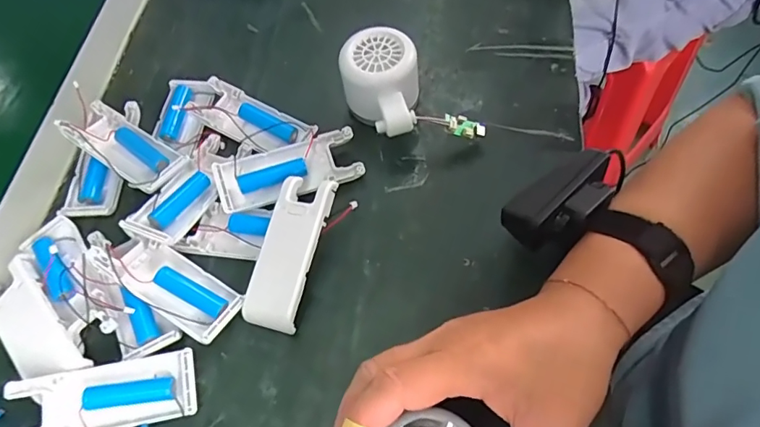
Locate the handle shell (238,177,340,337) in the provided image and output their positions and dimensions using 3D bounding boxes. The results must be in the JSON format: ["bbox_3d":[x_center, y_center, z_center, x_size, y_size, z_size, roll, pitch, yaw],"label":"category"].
[{"bbox_3d":[-0.062,0.024,0.326,0.039,0.010,0.103,13,77,11],"label":"handle shell"}]

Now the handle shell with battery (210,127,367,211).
[{"bbox_3d":[-0.067,-0.033,0.359,0.104,0.015,0.040,-18,62,-5],"label":"handle shell with battery"}]

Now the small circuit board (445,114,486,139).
[{"bbox_3d":[0.064,-0.064,0.361,0.032,0.008,0.013,19,63,-11],"label":"small circuit board"}]

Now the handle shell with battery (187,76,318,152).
[{"bbox_3d":[-0.104,-0.076,0.394,0.102,0.017,0.040,25,67,16],"label":"handle shell with battery"}]

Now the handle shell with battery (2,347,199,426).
[{"bbox_3d":[-0.166,0.110,0.294,0.102,0.021,0.040,-13,62,-3],"label":"handle shell with battery"}]

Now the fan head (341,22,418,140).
[{"bbox_3d":[0.001,-0.094,0.371,0.056,0.054,0.076,-7,62,0],"label":"fan head"}]

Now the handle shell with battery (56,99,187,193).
[{"bbox_3d":[-0.198,-0.052,0.376,0.101,0.029,0.040,29,68,18],"label":"handle shell with battery"}]

